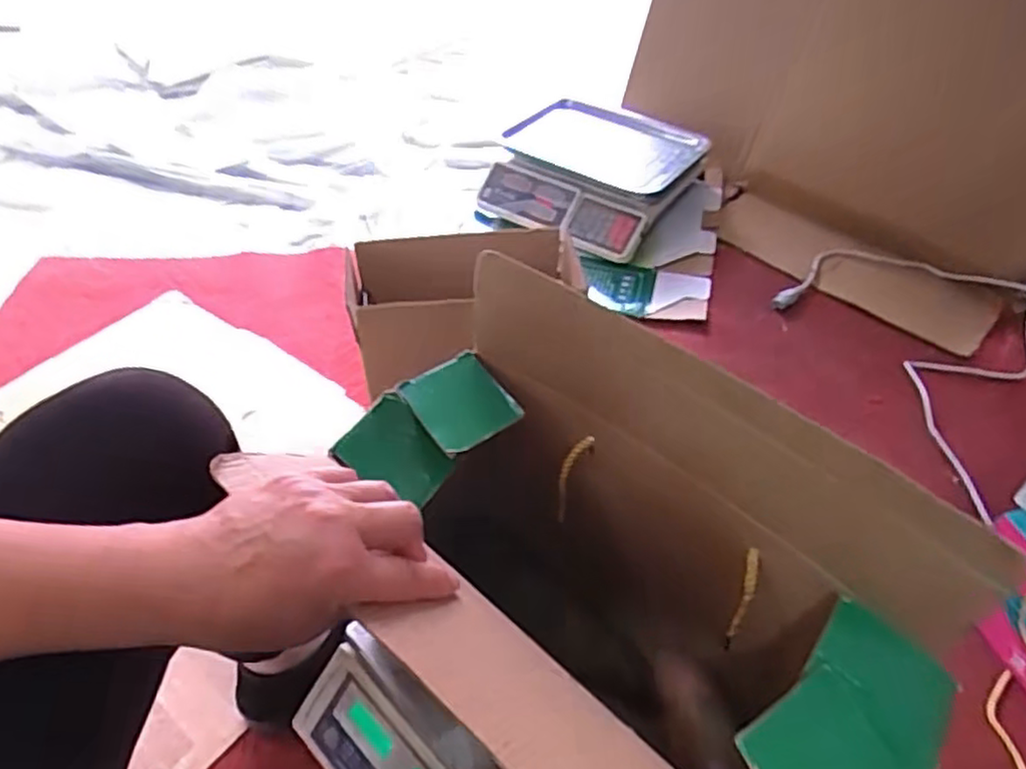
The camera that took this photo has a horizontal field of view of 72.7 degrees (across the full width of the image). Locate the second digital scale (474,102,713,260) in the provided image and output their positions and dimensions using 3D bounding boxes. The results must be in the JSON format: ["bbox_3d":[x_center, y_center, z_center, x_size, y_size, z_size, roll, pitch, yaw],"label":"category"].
[{"bbox_3d":[0.148,-0.400,1.316,0.350,0.113,0.329,28,51,24],"label":"second digital scale"}]

